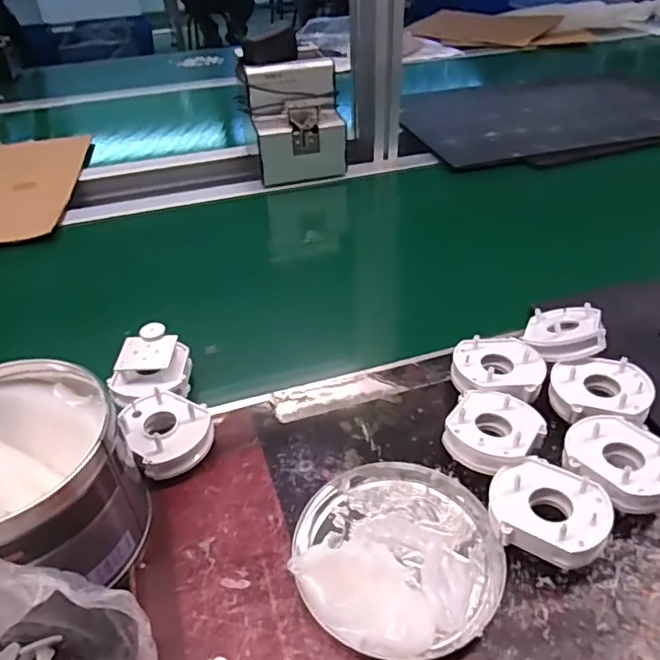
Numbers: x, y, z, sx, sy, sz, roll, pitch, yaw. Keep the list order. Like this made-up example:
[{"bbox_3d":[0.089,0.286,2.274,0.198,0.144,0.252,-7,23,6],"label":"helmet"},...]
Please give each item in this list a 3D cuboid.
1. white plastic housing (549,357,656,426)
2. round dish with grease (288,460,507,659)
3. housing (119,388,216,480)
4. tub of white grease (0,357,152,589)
[{"bbox_3d":[0.205,0.048,0.438,0.068,0.025,0.055,5,39,9],"label":"white plastic housing"},{"bbox_3d":[0.042,0.134,0.359,0.126,0.027,0.127,-2,39,1],"label":"round dish with grease"},{"bbox_3d":[-0.121,0.078,0.434,0.059,0.038,0.066,-25,44,-26],"label":"housing"},{"bbox_3d":[-0.188,0.100,0.356,0.122,0.105,0.123,-2,39,1],"label":"tub of white grease"}]

